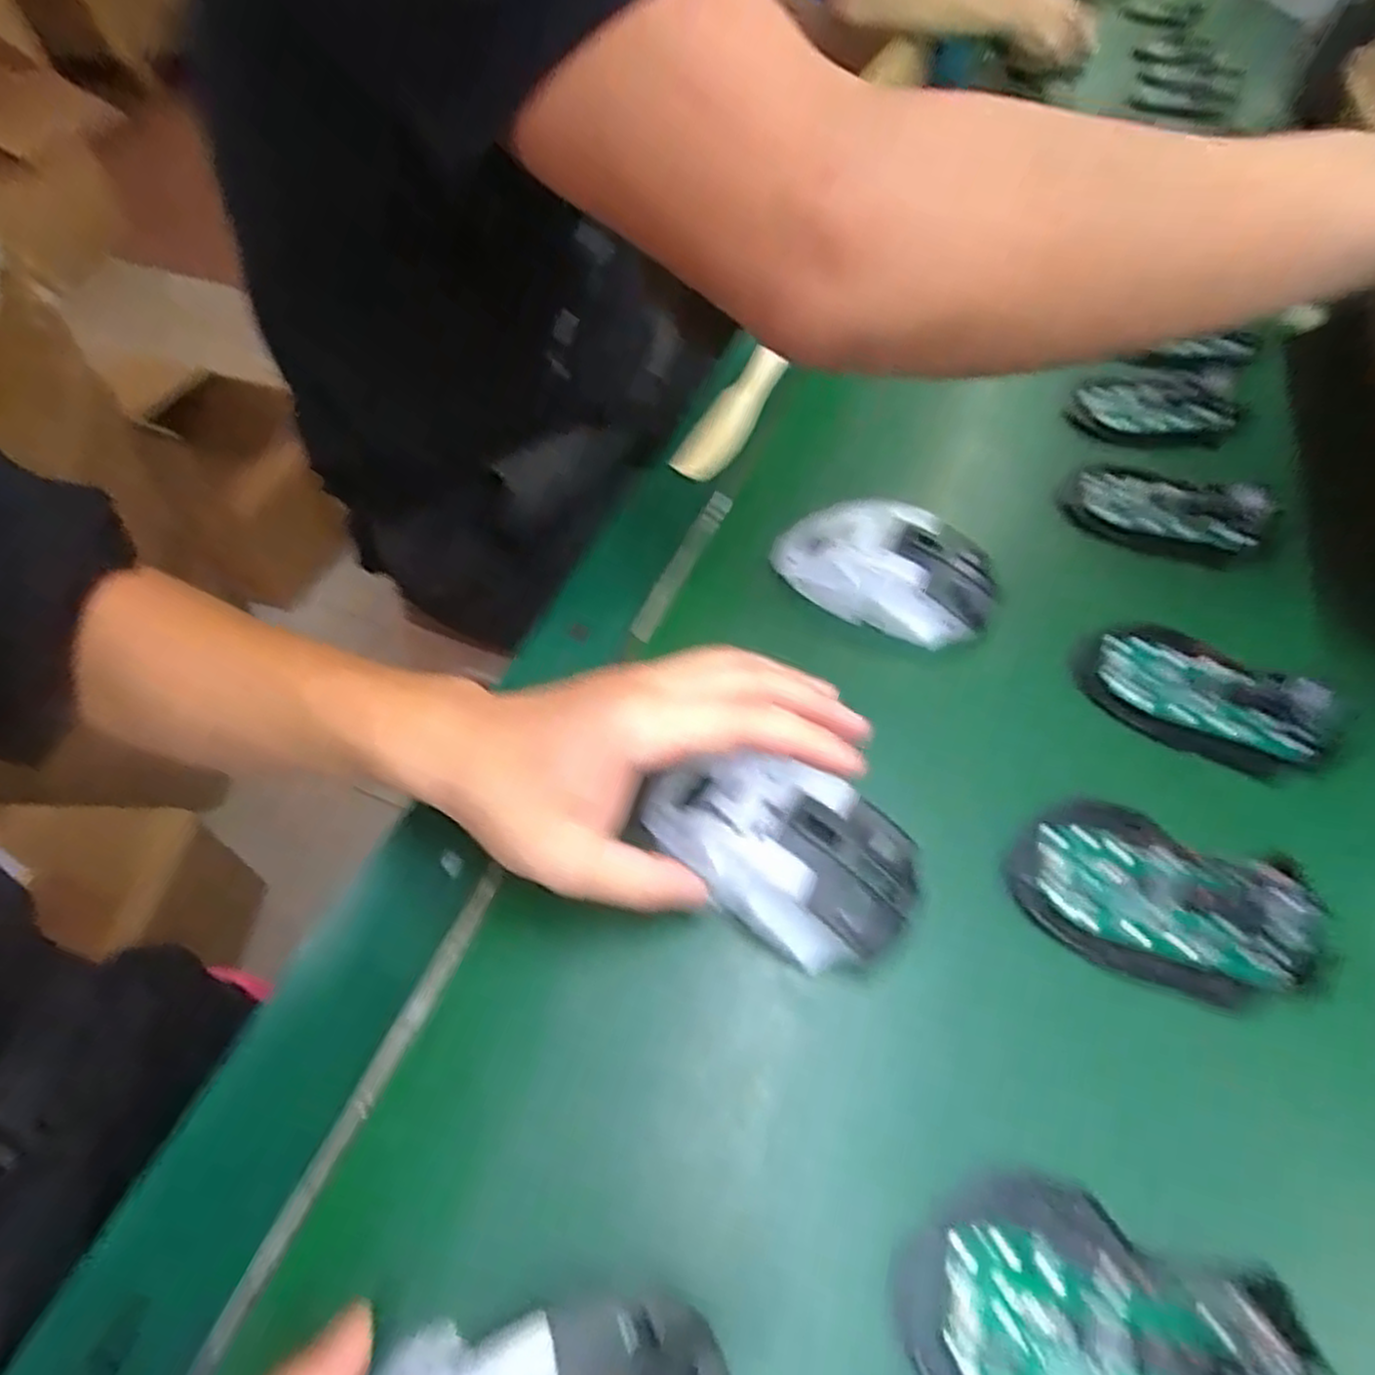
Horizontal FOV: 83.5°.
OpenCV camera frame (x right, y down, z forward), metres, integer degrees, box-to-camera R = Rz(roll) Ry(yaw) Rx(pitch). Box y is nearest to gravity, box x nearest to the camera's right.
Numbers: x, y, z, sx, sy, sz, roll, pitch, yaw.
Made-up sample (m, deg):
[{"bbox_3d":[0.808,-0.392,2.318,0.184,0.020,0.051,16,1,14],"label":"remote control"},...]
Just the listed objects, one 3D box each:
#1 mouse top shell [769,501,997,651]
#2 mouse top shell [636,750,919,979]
[{"bbox_3d":[0.106,-0.064,0.412,0.116,0.040,0.063,25,57,16],"label":"mouse top shell"},{"bbox_3d":[0.034,0.065,0.310,0.112,0.033,0.063,24,57,16],"label":"mouse top shell"}]

